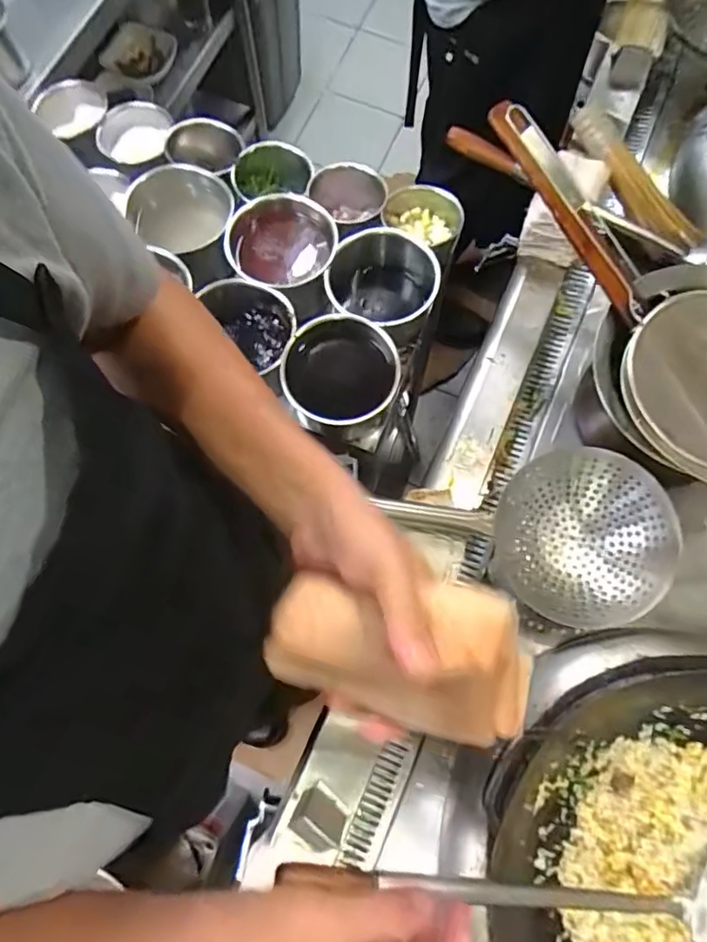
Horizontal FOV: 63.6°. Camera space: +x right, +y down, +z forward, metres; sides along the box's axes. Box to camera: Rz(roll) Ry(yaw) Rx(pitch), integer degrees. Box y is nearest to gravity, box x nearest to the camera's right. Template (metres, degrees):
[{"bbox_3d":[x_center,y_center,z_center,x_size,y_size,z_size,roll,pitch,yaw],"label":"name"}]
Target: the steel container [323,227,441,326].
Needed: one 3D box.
[{"bbox_3d":[0.038,-0.260,0.849,0.155,0.133,0.164,0,74,-1],"label":"steel container"}]

